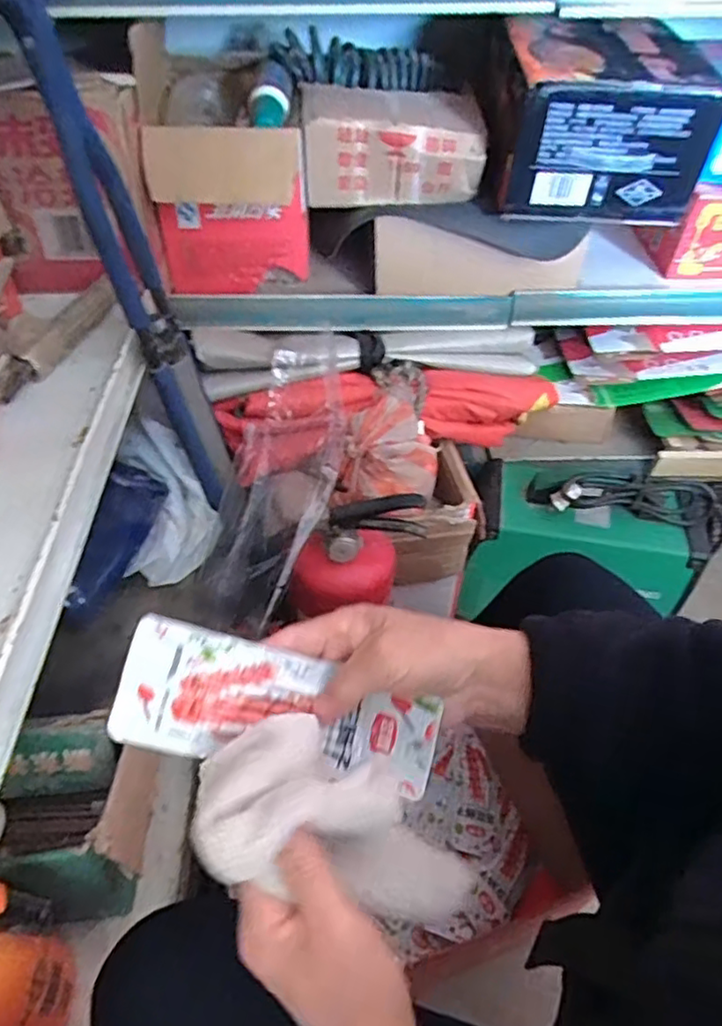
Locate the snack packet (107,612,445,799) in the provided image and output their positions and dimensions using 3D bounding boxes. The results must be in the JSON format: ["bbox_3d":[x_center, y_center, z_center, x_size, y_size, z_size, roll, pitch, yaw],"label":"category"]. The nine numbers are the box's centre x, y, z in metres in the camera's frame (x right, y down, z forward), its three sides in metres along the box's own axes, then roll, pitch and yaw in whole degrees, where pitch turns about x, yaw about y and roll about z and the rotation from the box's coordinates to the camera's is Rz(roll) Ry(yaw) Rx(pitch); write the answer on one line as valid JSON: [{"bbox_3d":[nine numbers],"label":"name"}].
[{"bbox_3d":[-0.043,0.107,0.351,0.173,0.020,0.064,15,77,-7],"label":"snack packet"}]

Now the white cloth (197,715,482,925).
[{"bbox_3d":[0.000,0.157,0.315,0.065,0.158,0.073,-31,31,35],"label":"white cloth"}]

